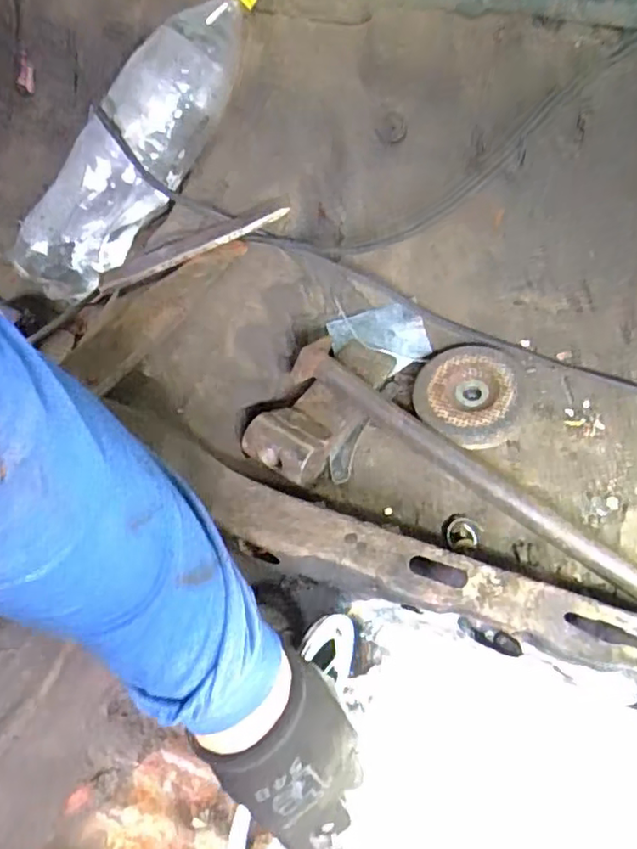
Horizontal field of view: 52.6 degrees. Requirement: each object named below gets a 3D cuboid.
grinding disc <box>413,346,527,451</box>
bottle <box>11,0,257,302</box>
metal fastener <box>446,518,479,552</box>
[{"bbox_3d":[0.127,-0.028,0.541,0.088,0.016,0.095,-2,56,3],"label":"grinding disc"},{"bbox_3d":[-0.168,-0.264,0.608,0.078,0.073,0.339,44,102,28],"label":"bottle"},{"bbox_3d":[0.114,0.086,0.504,0.026,0.011,0.025,-2,56,3],"label":"metal fastener"}]

